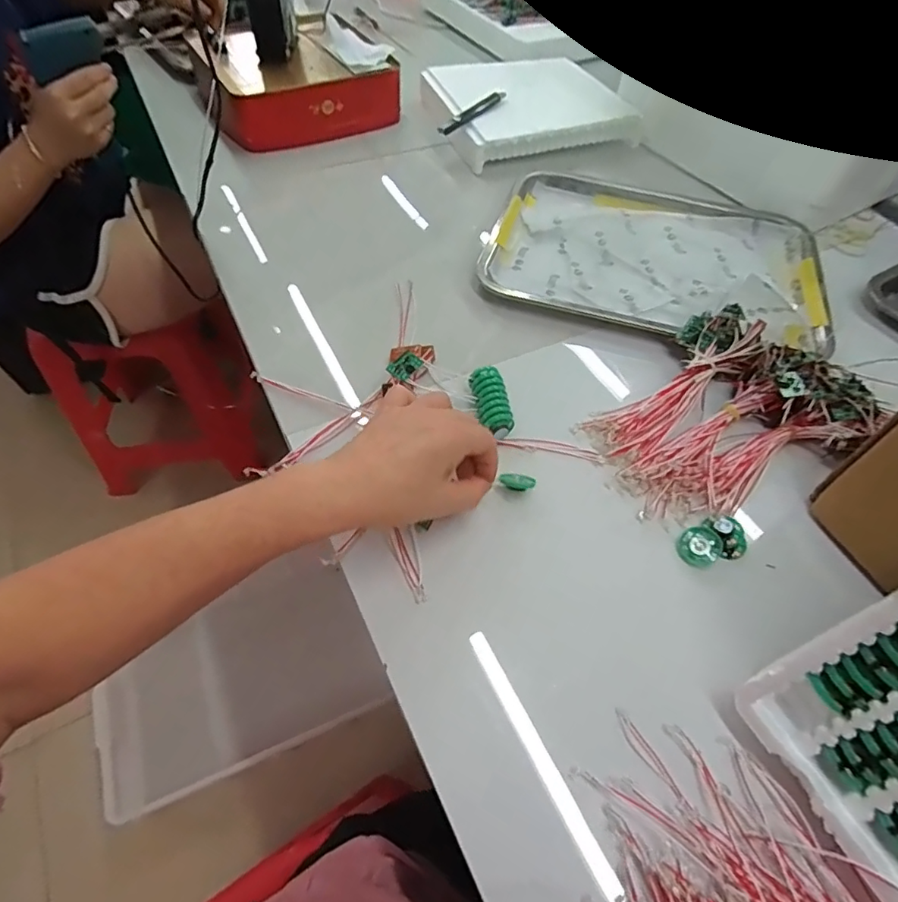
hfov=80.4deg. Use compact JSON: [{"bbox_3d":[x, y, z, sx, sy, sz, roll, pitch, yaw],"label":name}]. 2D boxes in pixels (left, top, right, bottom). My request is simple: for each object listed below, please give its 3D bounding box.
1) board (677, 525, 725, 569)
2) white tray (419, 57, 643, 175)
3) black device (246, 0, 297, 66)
[{"bbox_3d":[0.184,0.070,0.389,0.029,0.008,0.031,1,54,-1],"label":"board"},{"bbox_3d":[0.111,-0.480,0.750,0.267,0.054,0.222,-10,55,-9],"label":"white tray"},{"bbox_3d":[-0.230,-0.587,0.686,0.055,0.116,0.077,-6,55,-6],"label":"black device"}]

